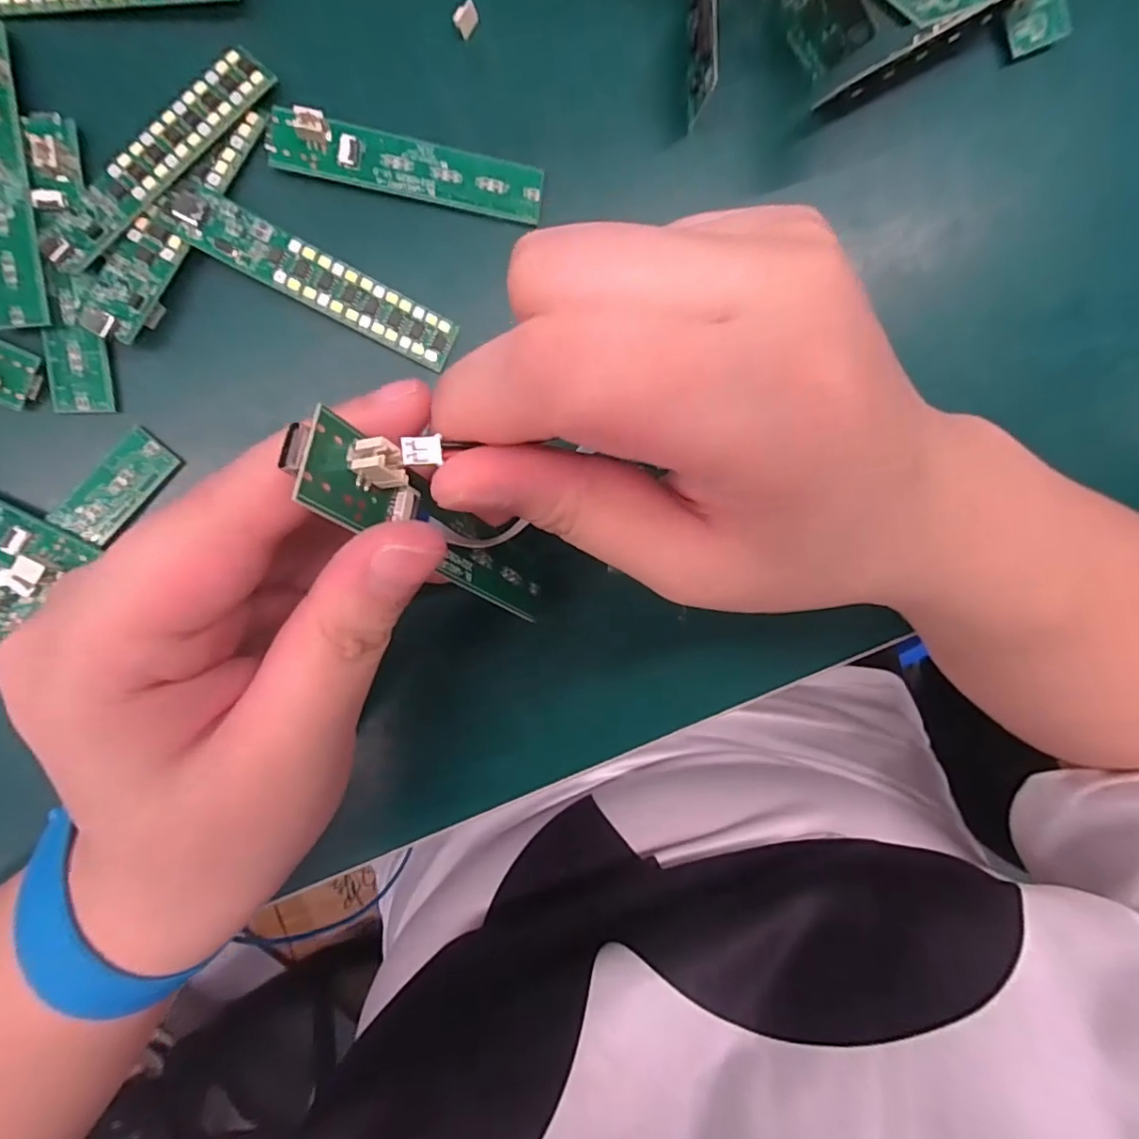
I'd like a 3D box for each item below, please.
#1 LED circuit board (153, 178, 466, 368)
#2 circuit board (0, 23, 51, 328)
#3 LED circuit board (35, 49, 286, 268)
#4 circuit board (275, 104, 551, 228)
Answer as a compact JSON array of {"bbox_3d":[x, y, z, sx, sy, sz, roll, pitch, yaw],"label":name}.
[{"bbox_3d":[-0.080,-0.091,0.177,0.089,0.006,0.017,24,92,-9],"label":"LED circuit board"},{"bbox_3d":[-0.164,-0.112,0.160,0.017,0.010,0.081,-3,95,-7],"label":"circuit board"},{"bbox_3d":[-0.122,-0.121,0.167,0.018,0.005,0.083,42,89,-9],"label":"LED circuit board"},{"bbox_3d":[-0.050,-0.127,0.179,0.083,0.006,0.018,6,94,-11],"label":"circuit board"}]

